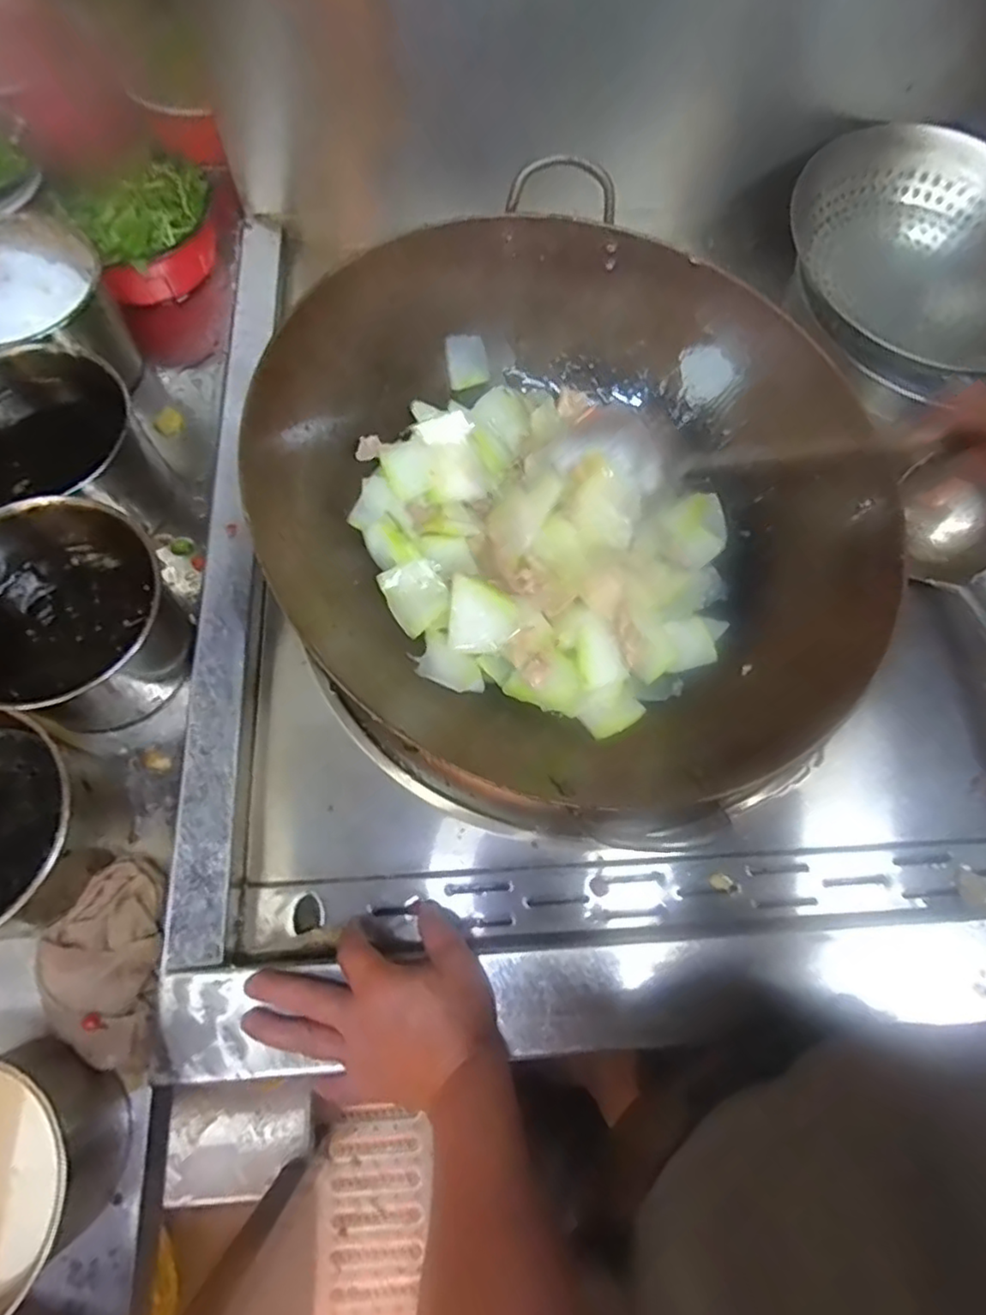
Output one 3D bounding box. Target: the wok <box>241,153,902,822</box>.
[{"bbox_3d":[0.077,-0.134,0.531,0.456,0.141,0.444,29,71,8],"label":"wok"}]

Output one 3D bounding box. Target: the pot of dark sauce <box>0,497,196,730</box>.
[{"bbox_3d":[-0.319,-0.028,0.492,0.148,0.107,0.146,1,70,-2],"label":"pot of dark sauce"}]

